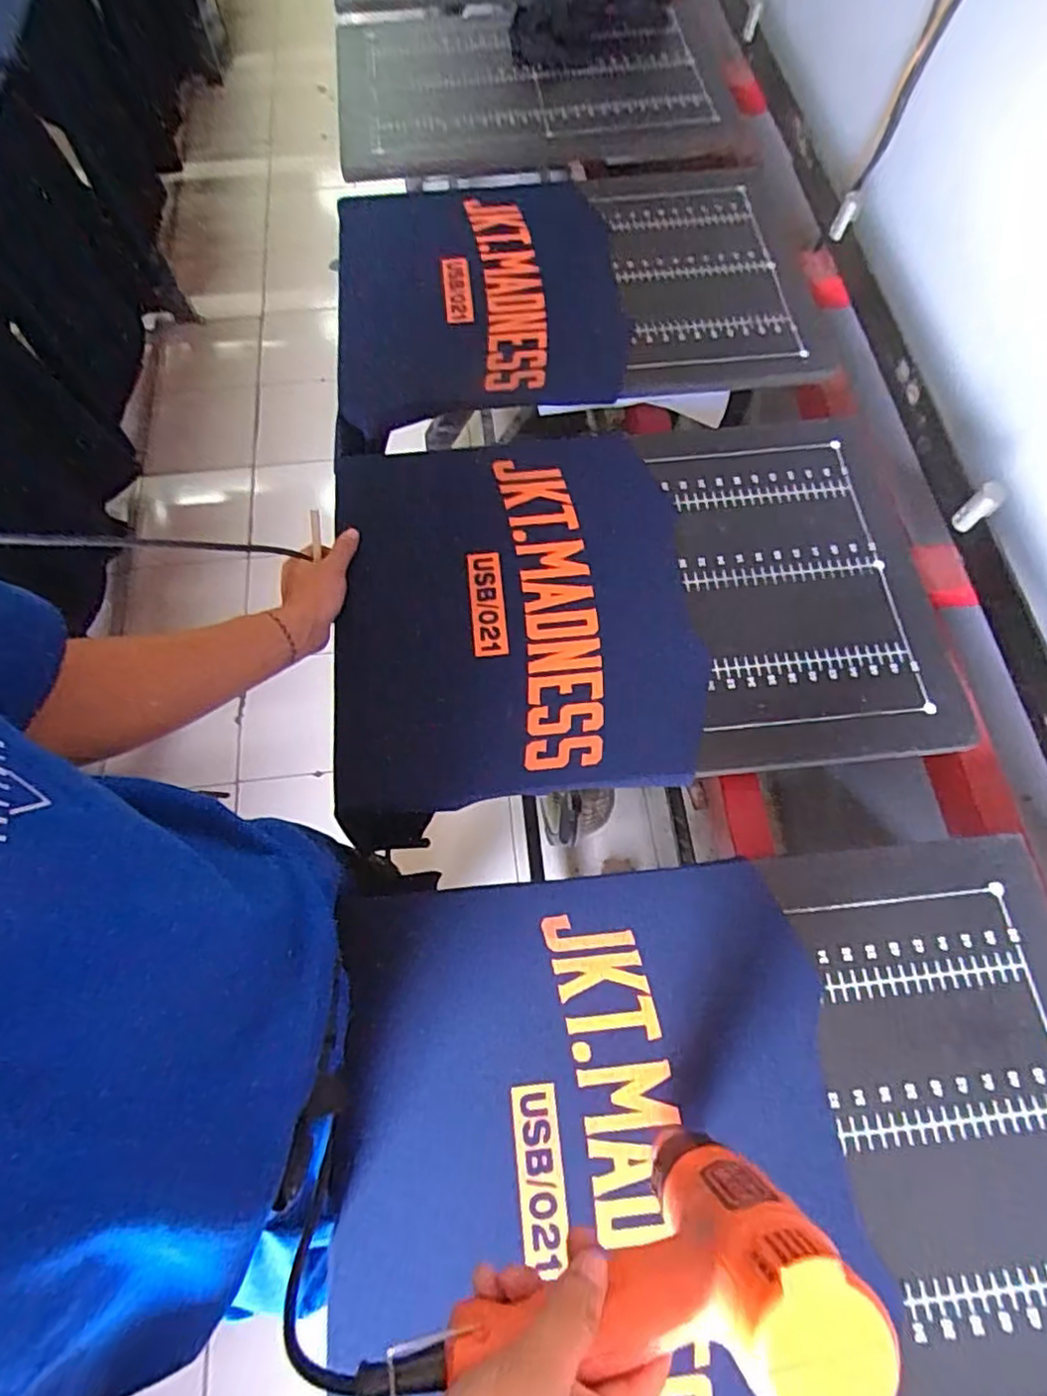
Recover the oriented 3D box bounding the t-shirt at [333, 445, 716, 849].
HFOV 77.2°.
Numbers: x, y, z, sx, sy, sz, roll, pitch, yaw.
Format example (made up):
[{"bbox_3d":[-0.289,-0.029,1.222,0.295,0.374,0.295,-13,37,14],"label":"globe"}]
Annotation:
[{"bbox_3d":[-0.013,-0.098,0.666,0.356,0.018,0.429,-7,68,-3],"label":"t-shirt"}]

